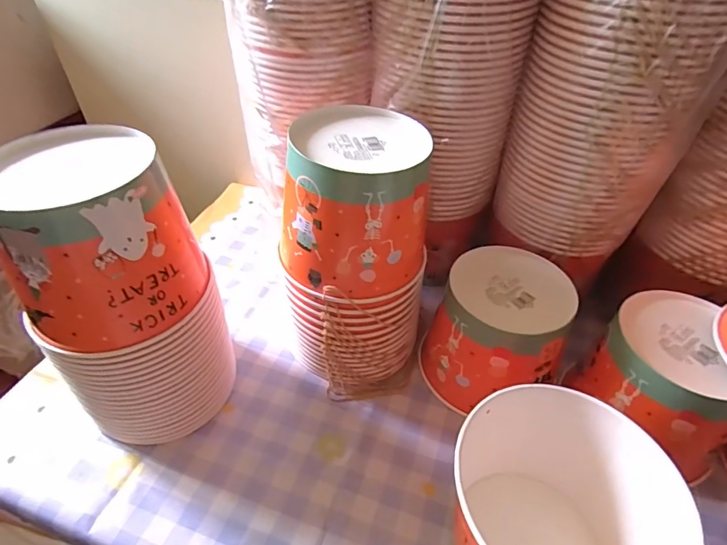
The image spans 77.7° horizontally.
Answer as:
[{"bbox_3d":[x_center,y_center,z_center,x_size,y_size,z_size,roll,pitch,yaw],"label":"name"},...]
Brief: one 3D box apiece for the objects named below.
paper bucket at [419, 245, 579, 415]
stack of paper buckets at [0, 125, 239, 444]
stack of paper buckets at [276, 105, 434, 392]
[{"bbox_3d":[0.145,0.066,0.508,0.138,0.123,0.144,0,43,0],"label":"paper bucket"},{"bbox_3d":[-0.222,0.027,0.437,0.153,0.279,0.144,-25,49,-27],"label":"stack of paper buckets"},{"bbox_3d":[-0.007,-0.015,0.492,0.143,0.265,0.148,7,42,5],"label":"stack of paper buckets"}]

